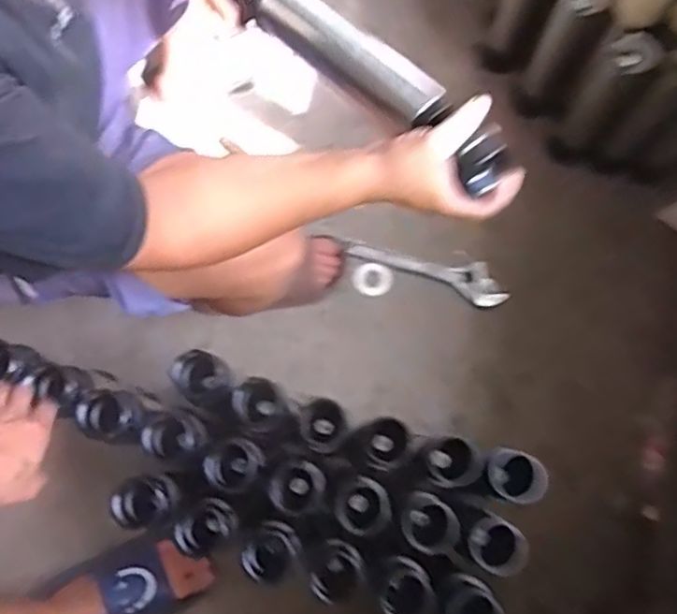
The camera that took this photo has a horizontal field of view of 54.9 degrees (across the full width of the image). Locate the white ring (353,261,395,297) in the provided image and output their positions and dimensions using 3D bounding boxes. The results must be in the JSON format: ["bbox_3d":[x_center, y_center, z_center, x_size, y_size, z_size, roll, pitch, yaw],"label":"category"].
[{"bbox_3d":[0.062,-0.047,1.141,0.067,0.011,0.064,0,78,1],"label":"white ring"}]

